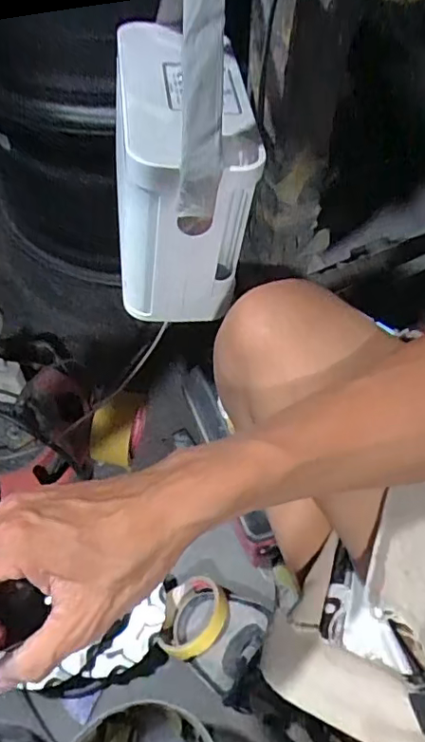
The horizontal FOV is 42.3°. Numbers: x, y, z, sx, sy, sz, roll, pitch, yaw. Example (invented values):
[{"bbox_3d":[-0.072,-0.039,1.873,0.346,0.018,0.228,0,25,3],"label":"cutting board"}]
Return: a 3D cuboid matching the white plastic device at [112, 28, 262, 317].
[{"bbox_3d":[-0.024,-0.172,0.484,0.117,0.169,0.189,1,58,-1],"label":"white plastic device"}]

